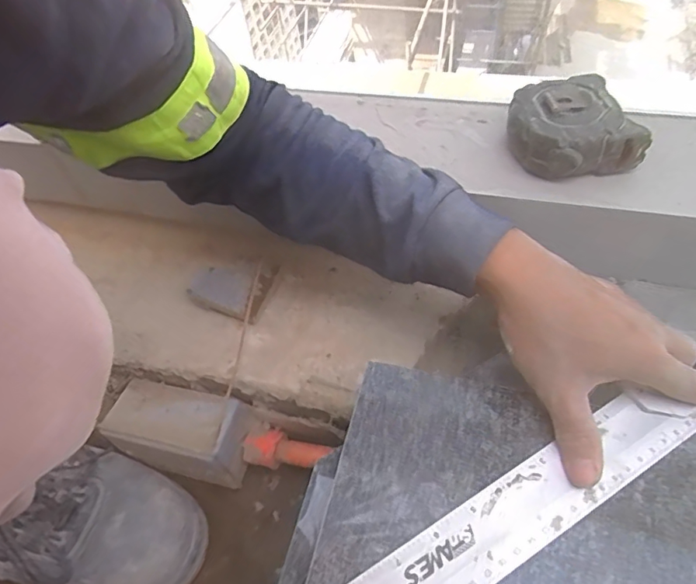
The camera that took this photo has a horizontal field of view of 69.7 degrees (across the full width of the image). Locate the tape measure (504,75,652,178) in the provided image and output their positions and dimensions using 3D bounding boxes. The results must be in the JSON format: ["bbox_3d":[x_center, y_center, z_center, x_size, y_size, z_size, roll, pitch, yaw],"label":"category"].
[{"bbox_3d":[0.166,-0.125,0.378,0.082,0.036,0.077,-3,54,4],"label":"tape measure"}]

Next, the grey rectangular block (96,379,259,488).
[{"bbox_3d":[-0.151,0.125,0.452,0.118,0.059,0.061,8,55,11],"label":"grey rectangular block"}]

